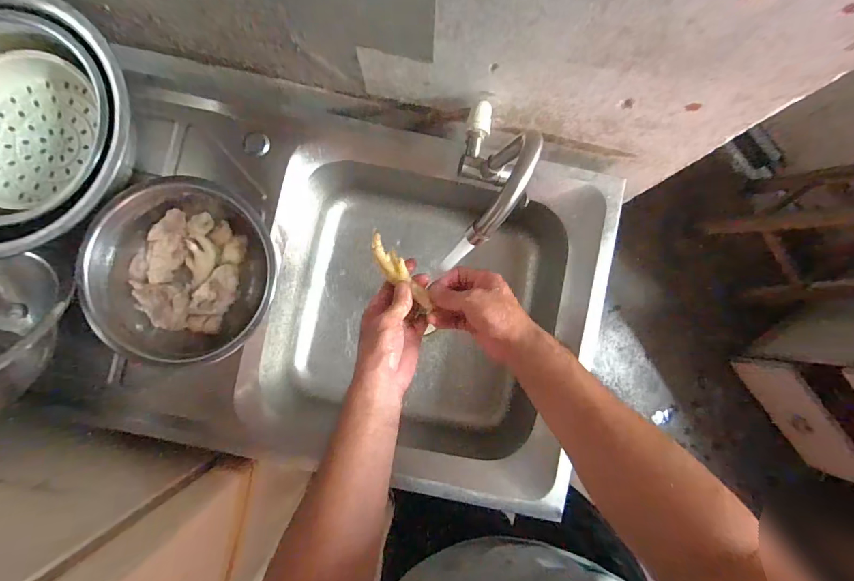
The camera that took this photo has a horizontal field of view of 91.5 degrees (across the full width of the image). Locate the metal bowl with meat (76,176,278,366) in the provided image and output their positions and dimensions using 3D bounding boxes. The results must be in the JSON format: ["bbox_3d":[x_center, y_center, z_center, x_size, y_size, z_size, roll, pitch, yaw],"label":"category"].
[{"bbox_3d":[-0.310,-0.024,0.544,0.224,0.062,0.239,18,87,0],"label":"metal bowl with meat"}]

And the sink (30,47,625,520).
[{"bbox_3d":[-0.102,-0.001,0.668,0.678,0.217,0.524,12,87,-1],"label":"sink"}]

